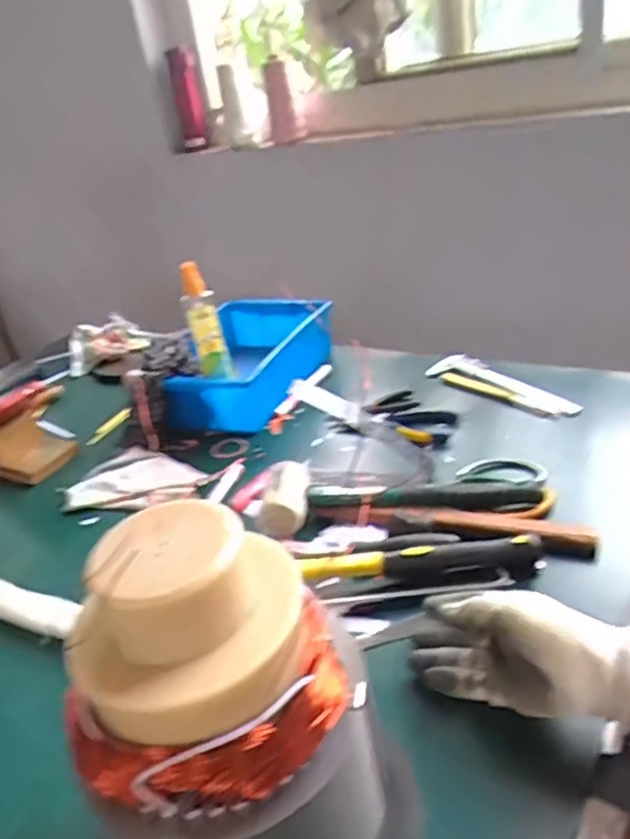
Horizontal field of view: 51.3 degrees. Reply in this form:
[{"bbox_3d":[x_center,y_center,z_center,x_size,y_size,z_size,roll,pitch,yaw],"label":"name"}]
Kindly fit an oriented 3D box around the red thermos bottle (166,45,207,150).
[{"bbox_3d":[-0.309,-0.783,1.602,0.063,0.220,0.070,-14,29,-4],"label":"red thermos bottle"}]

